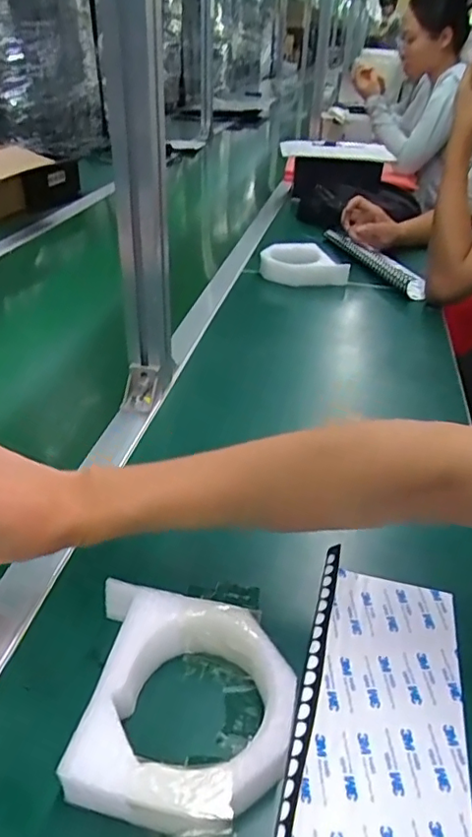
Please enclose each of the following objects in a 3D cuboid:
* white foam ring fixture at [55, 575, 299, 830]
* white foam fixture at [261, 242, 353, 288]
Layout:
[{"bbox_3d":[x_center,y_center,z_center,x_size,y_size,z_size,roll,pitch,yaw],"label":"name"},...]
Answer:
[{"bbox_3d":[-0.033,0.171,0.349,0.131,0.035,0.129,8,34,6],"label":"white foam ring fixture"},{"bbox_3d":[0.122,-0.275,1.032,0.159,0.057,0.065,9,34,7],"label":"white foam fixture"}]

